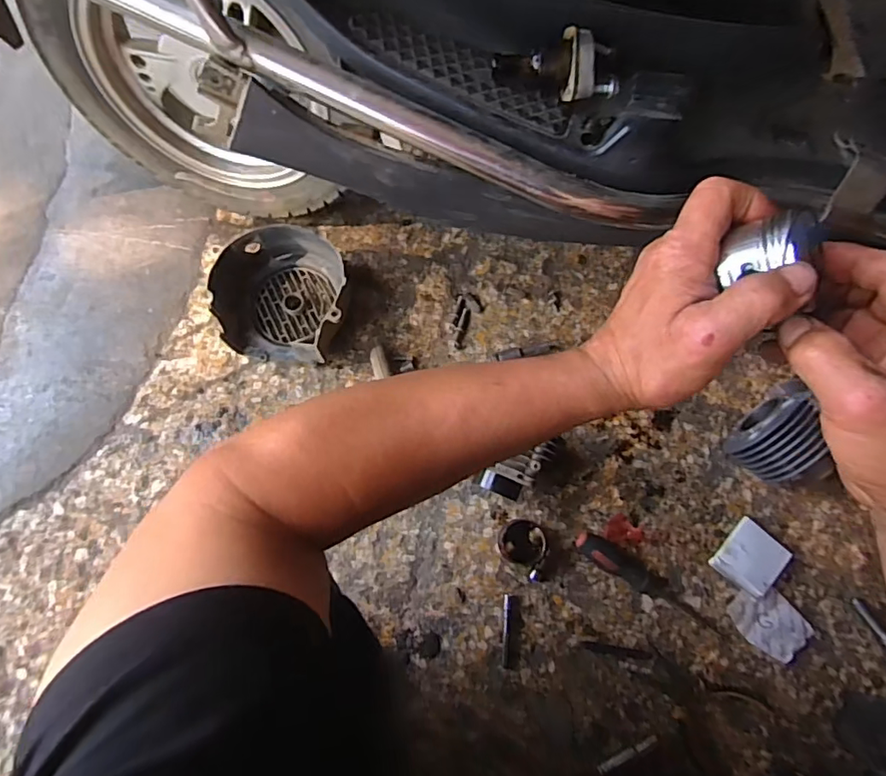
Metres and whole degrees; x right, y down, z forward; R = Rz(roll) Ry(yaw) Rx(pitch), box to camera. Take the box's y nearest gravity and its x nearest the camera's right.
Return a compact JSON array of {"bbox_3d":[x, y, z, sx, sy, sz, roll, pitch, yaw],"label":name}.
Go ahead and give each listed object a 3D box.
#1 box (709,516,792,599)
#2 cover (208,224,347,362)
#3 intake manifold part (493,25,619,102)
[{"bbox_3d":[0.370,0.204,0.651,0.065,0.015,0.072,41,79,10],"label":"box"},{"bbox_3d":[-0.213,-0.124,0.721,0.172,0.079,0.160,-9,76,-2],"label":"cover"},{"bbox_3d":[0.070,-0.191,0.326,0.075,0.028,0.041,-11,76,-3],"label":"intake manifold part"}]

